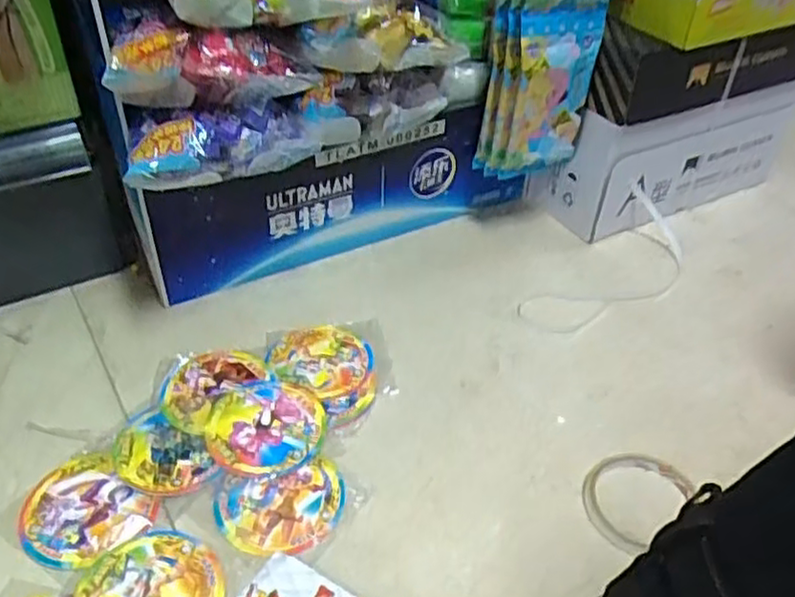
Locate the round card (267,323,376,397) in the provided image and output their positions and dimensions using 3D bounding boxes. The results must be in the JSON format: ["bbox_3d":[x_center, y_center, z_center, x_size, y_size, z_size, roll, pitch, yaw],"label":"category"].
[{"bbox_3d":[-0.068,0.053,0.651,0.093,0.004,0.084,18,41,17],"label":"round card"}]

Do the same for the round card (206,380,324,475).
[{"bbox_3d":[-0.108,0.103,0.586,0.092,0.008,0.093,0,40,0],"label":"round card"}]

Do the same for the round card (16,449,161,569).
[{"bbox_3d":[-0.234,0.156,0.523,0.093,0.004,0.081,30,48,30],"label":"round card"}]

